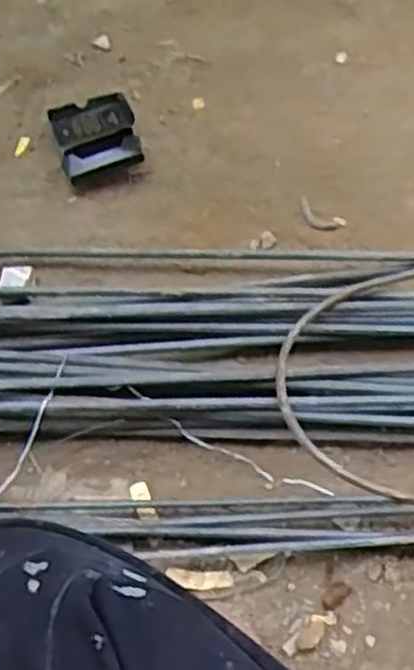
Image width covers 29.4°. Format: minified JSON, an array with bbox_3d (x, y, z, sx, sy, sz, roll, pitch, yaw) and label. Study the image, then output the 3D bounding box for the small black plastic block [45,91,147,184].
[{"bbox_3d":[-0.129,-0.237,0.920,0.094,0.033,0.135,-16,60,-8],"label":"small black plastic block"}]

